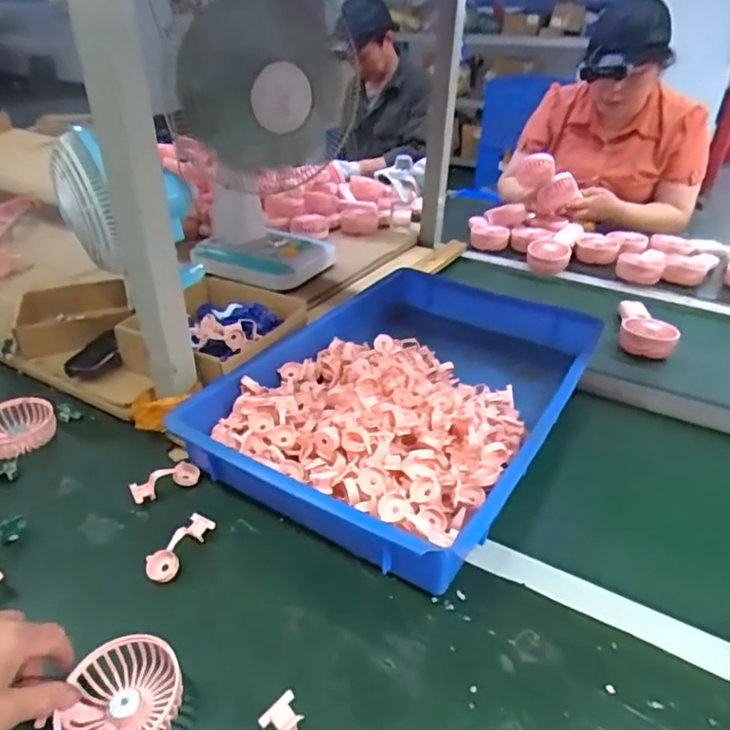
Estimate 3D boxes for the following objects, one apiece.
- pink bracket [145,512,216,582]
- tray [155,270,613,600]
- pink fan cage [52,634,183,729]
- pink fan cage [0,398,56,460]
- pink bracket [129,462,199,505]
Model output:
[{"bbox_3d":[-0.186,0.182,0.561,0.028,0.025,0.075,18,40,26],"label":"pink bracket"},{"bbox_3d":[0.071,0.018,0.749,0.367,0.078,0.541,21,41,28],"label":"tray"},{"bbox_3d":[-0.189,0.261,0.432,0.081,0.029,0.086,-1,35,1],"label":"pink fan cage"},{"bbox_3d":[-0.449,0.081,0.713,0.087,0.037,0.089,1,33,-1],"label":"pink fan cage"},{"bbox_3d":[-0.227,0.131,0.634,0.075,0.028,0.023,-19,39,-23],"label":"pink bracket"}]

